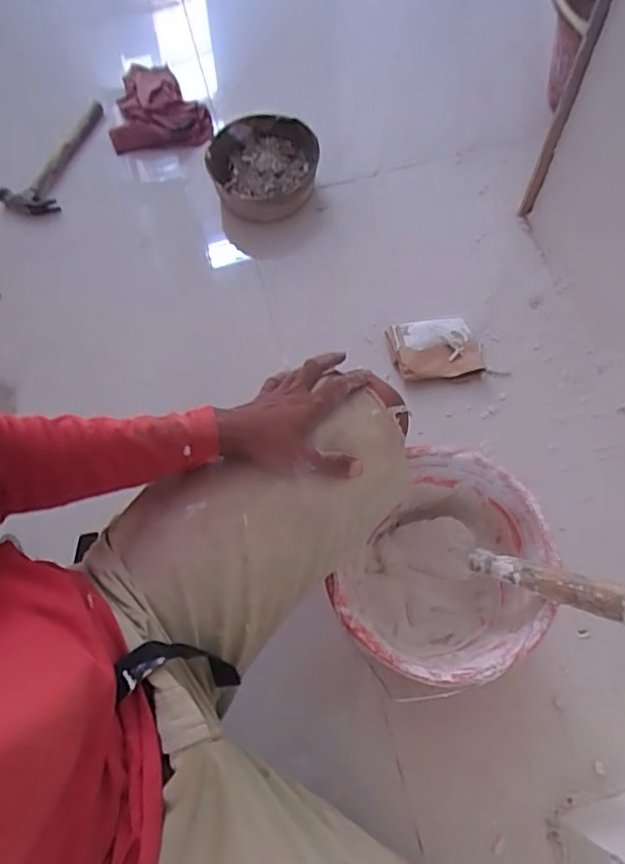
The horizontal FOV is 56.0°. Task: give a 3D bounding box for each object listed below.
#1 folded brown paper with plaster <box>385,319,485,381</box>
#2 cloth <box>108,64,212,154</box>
[{"bbox_3d":[0.185,-0.126,0.889,0.135,0.025,0.103,-1,67,3],"label":"folded brown paper with plaster"},{"bbox_3d":[-0.295,-0.639,1.150,0.191,0.044,0.222,-5,67,1],"label":"cloth"}]

